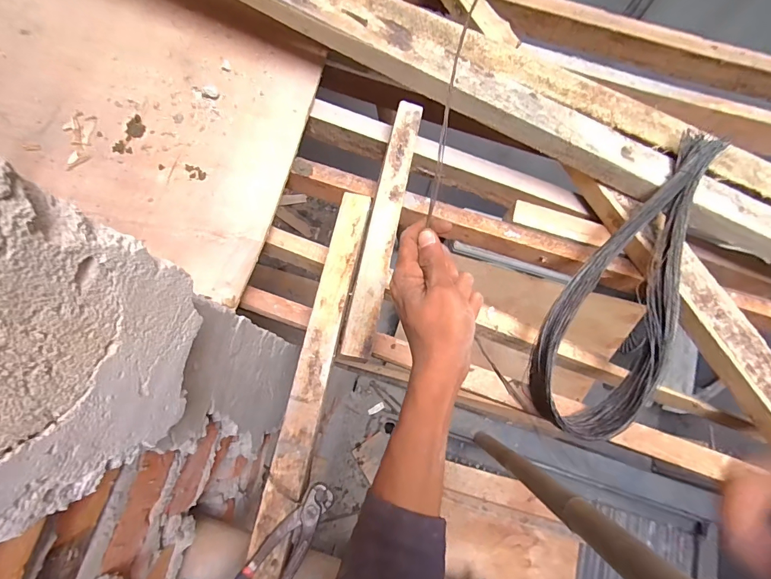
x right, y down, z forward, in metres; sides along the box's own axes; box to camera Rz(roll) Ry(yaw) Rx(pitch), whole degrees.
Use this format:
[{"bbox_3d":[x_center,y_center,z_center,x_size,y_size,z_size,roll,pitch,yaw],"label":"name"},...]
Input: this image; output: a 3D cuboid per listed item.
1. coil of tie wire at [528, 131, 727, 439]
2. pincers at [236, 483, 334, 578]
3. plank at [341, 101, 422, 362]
[{"bbox_3d":[0.311,-0.016,0.499,0.137,0.105,0.426,29,77,5],"label":"coil of tie wire"},{"bbox_3d":[-0.122,0.289,0.365,0.054,0.029,0.210,36,78,7],"label":"pincers"},{"bbox_3d":[0.000,-0.092,0.497,0.039,0.024,0.363,11,76,1],"label":"plank"}]

